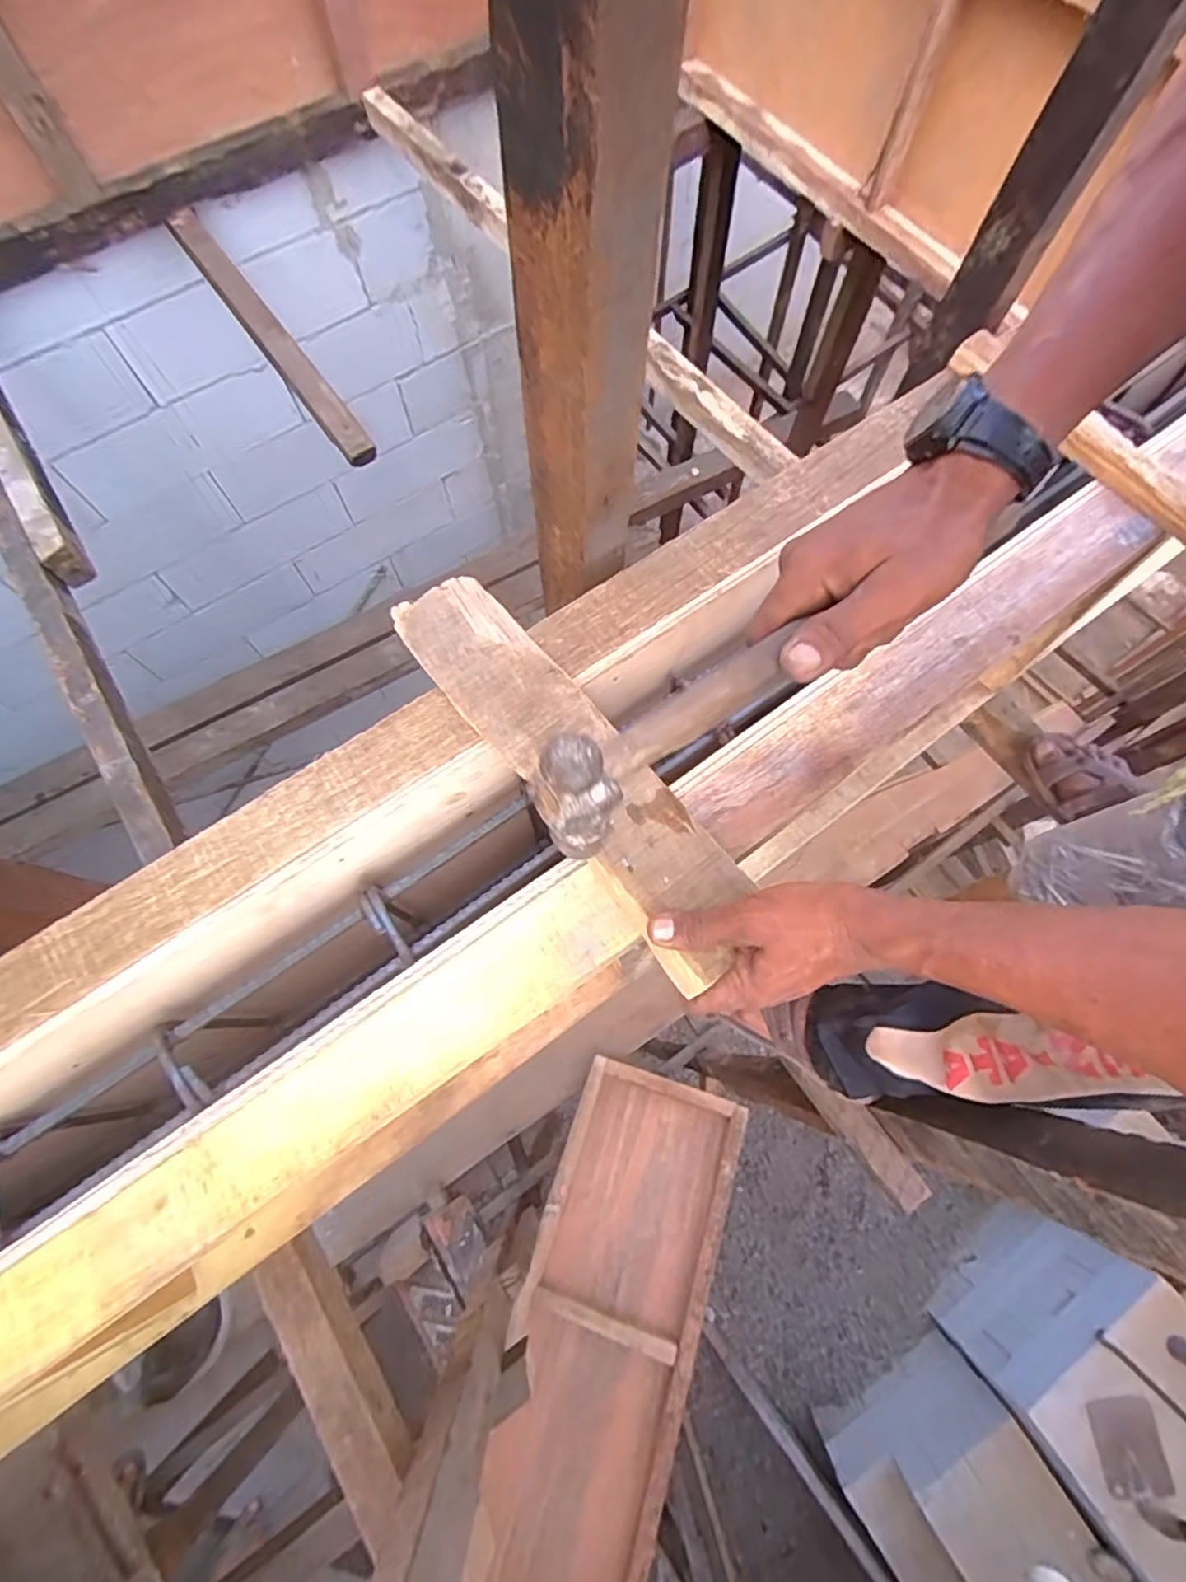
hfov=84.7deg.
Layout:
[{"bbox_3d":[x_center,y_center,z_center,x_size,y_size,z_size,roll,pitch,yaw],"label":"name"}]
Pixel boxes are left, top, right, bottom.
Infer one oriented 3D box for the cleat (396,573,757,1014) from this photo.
[{"bbox_3d":[-0.018,-0.025,0.449,0.076,0.014,0.336,-37,74,-11],"label":"cleat"}]

